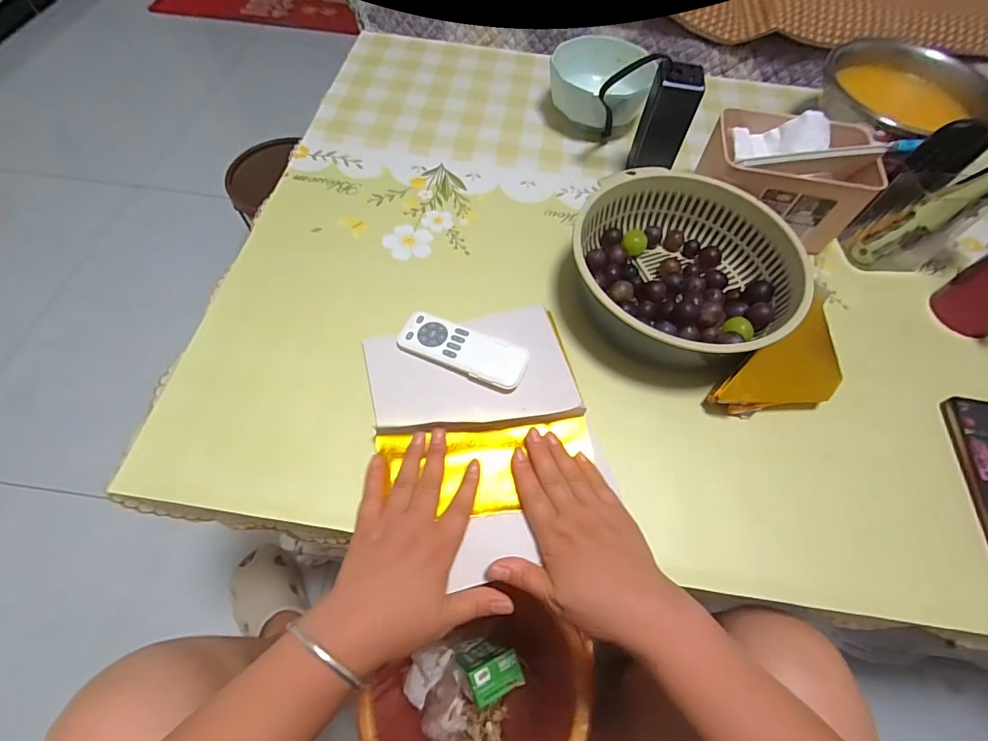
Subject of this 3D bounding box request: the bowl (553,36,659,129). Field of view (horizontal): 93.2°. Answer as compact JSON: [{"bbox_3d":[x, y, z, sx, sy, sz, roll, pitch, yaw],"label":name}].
[{"bbox_3d":[0.149,-0.399,0.656,0.134,0.068,0.159,21,62,9],"label":"bowl"}]

